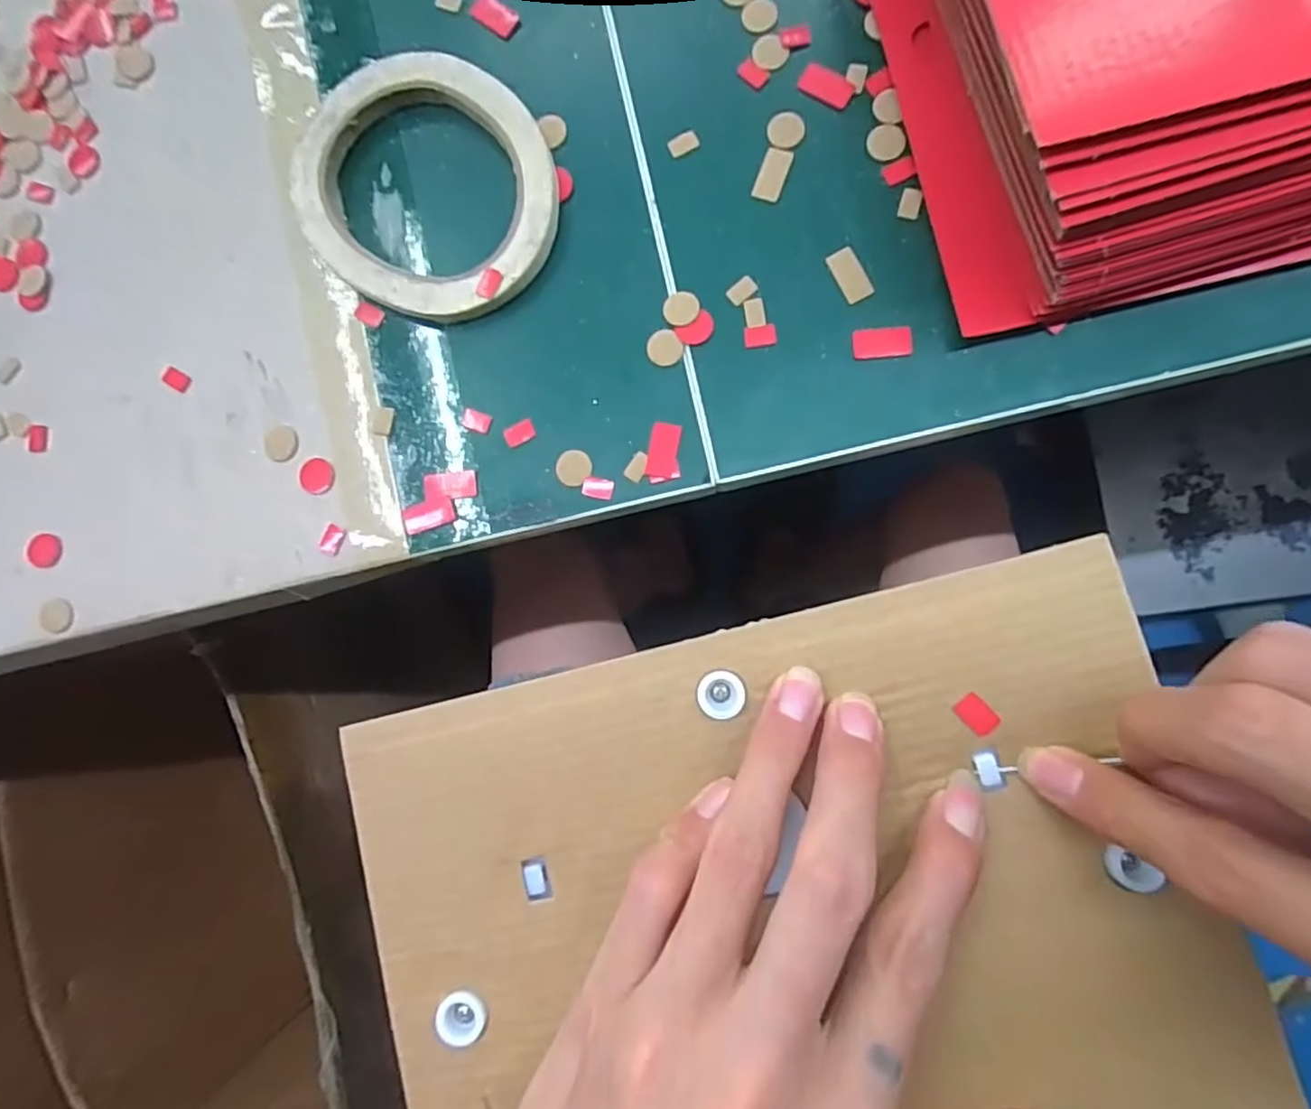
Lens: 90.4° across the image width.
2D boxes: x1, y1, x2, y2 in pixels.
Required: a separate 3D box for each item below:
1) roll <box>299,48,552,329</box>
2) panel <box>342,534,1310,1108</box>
[{"bbox_3d":[-0.088,-0.141,0.251,0.110,0.010,0.092,44,91,7],"label":"roll"},{"bbox_3d":[0.042,0.128,0.166,0.214,0.010,0.218,-15,84,5],"label":"panel"}]

